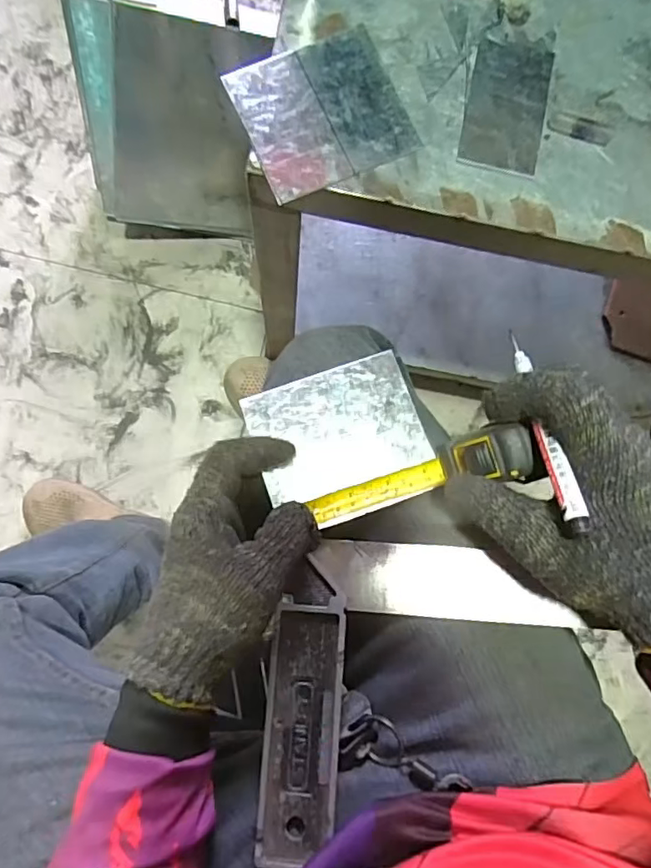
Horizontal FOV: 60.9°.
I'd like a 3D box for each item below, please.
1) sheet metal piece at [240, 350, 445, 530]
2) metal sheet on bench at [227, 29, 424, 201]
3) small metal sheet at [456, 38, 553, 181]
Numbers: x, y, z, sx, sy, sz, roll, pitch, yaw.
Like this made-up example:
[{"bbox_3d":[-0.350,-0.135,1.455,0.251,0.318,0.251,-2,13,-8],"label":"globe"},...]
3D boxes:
[{"bbox_3d":[0.011,0.005,0.365,0.108,0.007,0.098,-18,76,-6],"label":"sheet metal piece"},{"bbox_3d":[-0.001,-0.221,0.381,0.109,0.005,0.097,-24,86,-6],"label":"metal sheet on bench"},{"bbox_3d":[0.130,-0.232,0.394,0.054,0.004,0.093,11,86,-1],"label":"small metal sheet"}]

